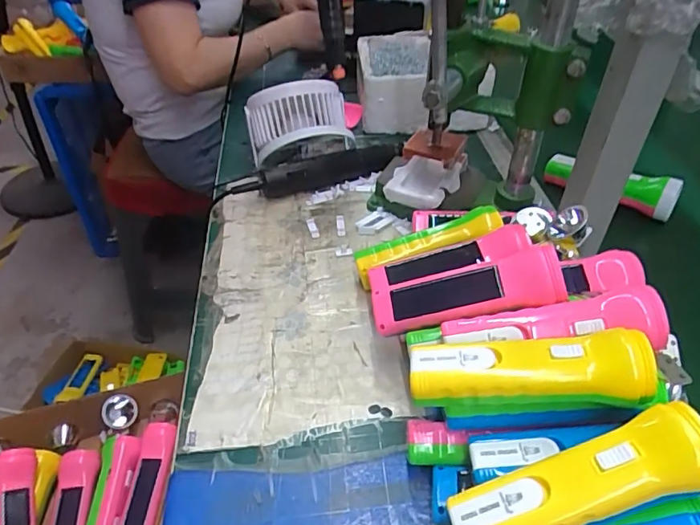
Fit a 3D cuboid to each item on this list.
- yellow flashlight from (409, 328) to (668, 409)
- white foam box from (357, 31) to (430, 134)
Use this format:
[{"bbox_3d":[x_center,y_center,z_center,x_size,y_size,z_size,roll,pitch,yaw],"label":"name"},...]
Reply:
[{"bbox_3d":[0.121,0.071,0.363,0.159,0.044,0.048,6,43,5],"label":"yellow flashlight"},{"bbox_3d":[0.070,-0.307,0.891,0.110,0.080,0.193,1,43,3],"label":"white foam box"}]

